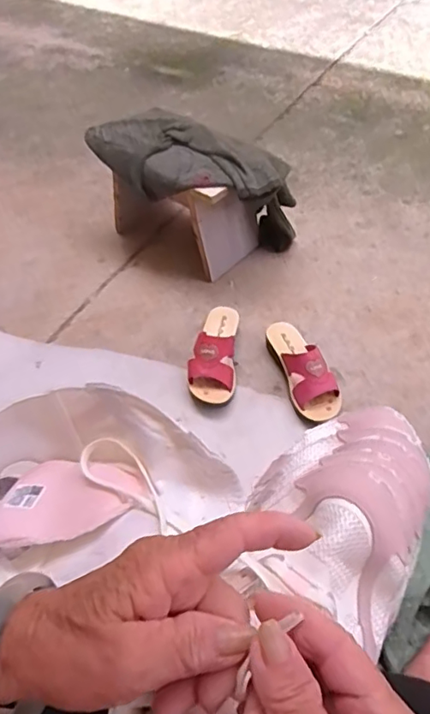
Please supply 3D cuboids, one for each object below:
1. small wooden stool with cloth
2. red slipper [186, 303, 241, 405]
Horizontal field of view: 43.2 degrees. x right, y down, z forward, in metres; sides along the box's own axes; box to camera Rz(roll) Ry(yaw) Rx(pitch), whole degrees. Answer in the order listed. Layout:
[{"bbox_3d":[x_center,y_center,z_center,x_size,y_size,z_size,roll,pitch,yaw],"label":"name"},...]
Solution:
[{"bbox_3d":[-0.049,-0.338,1.178,0.410,0.266,0.204,18,58,17],"label":"small wooden stool with cloth"},{"bbox_3d":[0.004,-0.017,1.036,0.084,0.081,0.222,6,55,8],"label":"red slipper"}]

